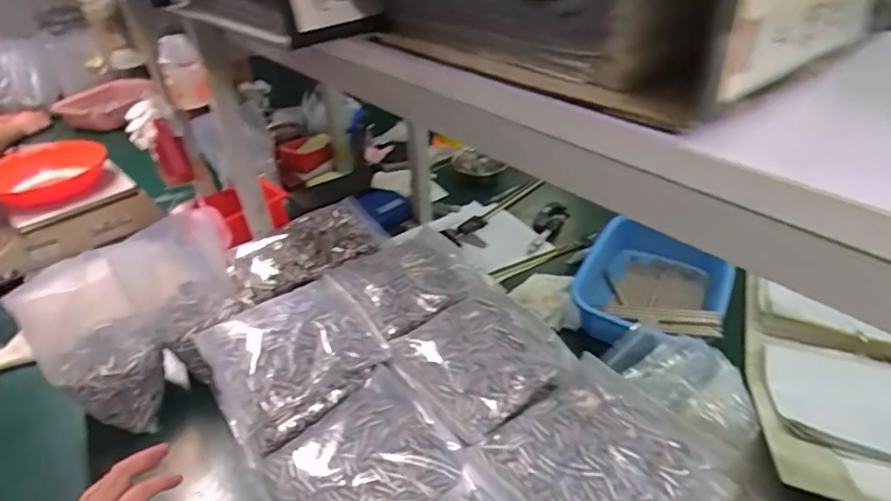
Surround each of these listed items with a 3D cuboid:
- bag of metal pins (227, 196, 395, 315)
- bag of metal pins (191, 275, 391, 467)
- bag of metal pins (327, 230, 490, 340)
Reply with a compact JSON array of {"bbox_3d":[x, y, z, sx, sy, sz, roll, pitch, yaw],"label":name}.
[{"bbox_3d":[-0.211,-0.006,0.770,0.241,0.039,0.142,-25,42,-29],"label":"bag of metal pins"},{"bbox_3d":[-0.190,0.127,0.633,0.191,0.078,0.177,-24,42,-27],"label":"bag of metal pins"},{"bbox_3d":[-0.046,0.033,0.720,0.189,0.038,0.173,-24,42,-28],"label":"bag of metal pins"}]

